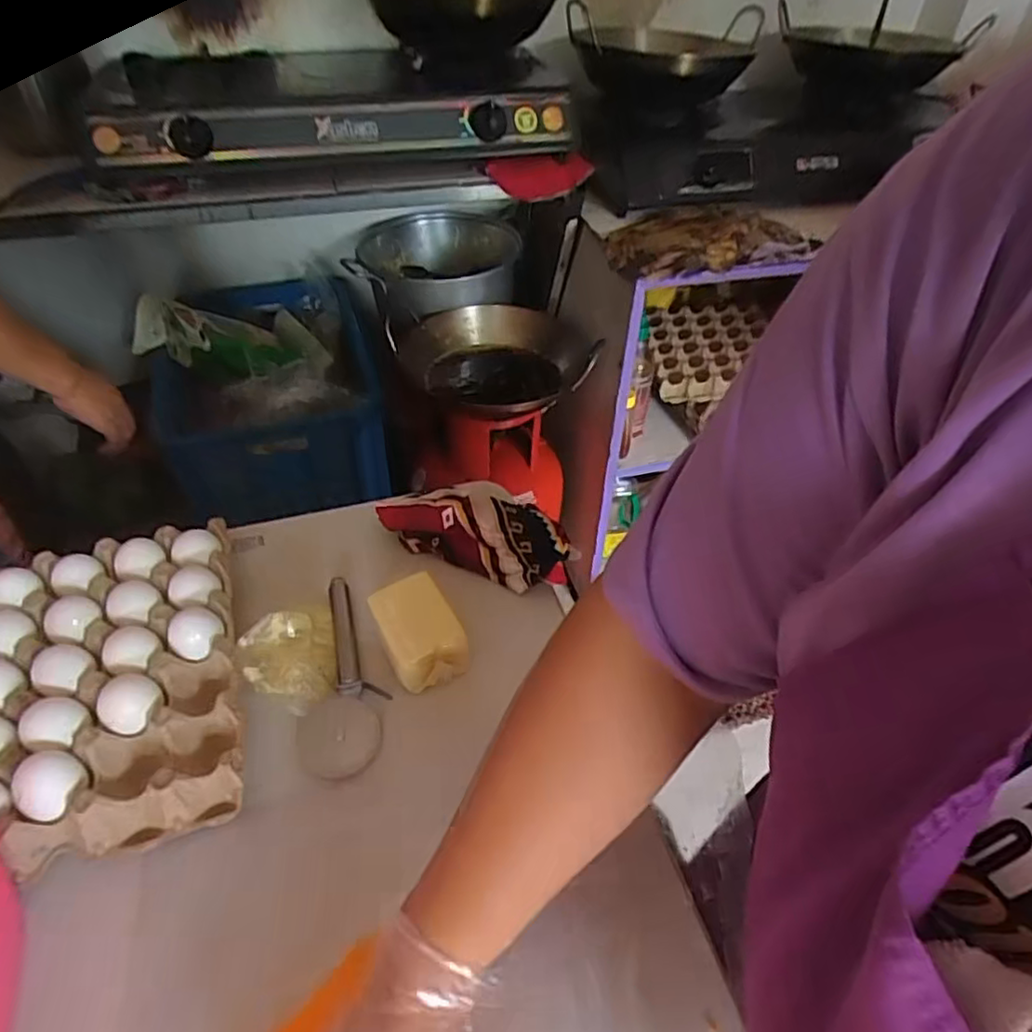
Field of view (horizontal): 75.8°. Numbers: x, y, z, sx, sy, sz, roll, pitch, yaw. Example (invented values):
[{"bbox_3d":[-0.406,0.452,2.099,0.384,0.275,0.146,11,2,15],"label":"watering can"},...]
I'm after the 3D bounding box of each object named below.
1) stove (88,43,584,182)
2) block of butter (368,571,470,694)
[{"bbox_3d":[-0.271,-0.640,1.025,0.643,0.108,0.333,-12,45,-13],"label":"stove"},{"bbox_3d":[-0.082,0.096,0.560,0.060,0.042,0.085,-19,47,-19],"label":"block of butter"}]

